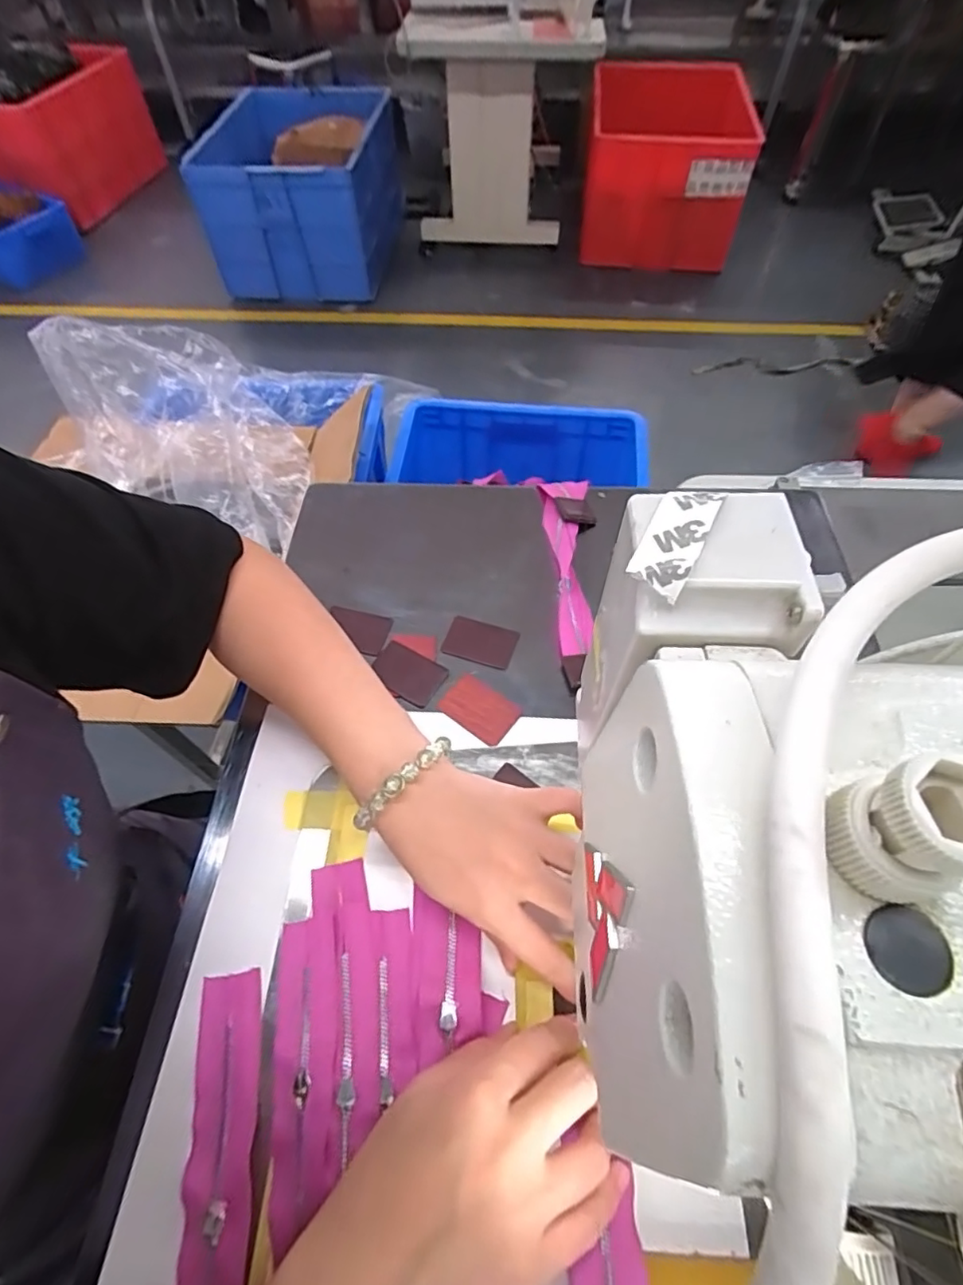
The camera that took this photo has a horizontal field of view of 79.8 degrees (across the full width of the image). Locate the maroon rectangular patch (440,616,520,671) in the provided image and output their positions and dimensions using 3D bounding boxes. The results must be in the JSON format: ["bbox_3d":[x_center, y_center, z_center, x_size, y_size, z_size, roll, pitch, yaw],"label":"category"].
[{"bbox_3d":[-0.001,0.000,0.436,0.052,0.004,0.036,16,59,11],"label":"maroon rectangular patch"}]

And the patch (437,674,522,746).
[{"bbox_3d":[-0.002,0.046,0.403,0.053,0.004,0.035,33,64,20],"label":"patch"}]

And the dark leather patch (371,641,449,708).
[{"bbox_3d":[-0.054,0.022,0.421,0.053,0.004,0.034,28,62,17],"label":"dark leather patch"}]

